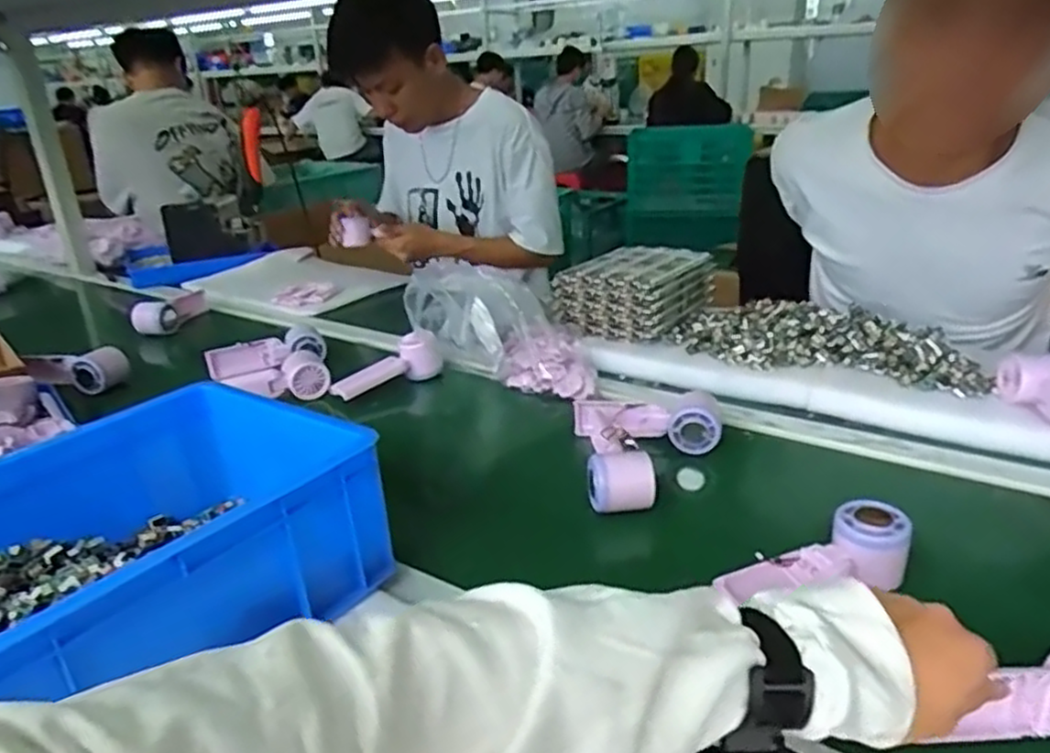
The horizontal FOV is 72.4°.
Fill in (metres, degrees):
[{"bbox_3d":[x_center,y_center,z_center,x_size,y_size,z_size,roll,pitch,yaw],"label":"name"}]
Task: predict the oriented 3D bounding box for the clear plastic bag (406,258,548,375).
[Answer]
[{"bbox_3d":[-0.077,-0.079,1.022,0.151,0.145,0.147,12,28,32],"label":"clear plastic bag"}]

